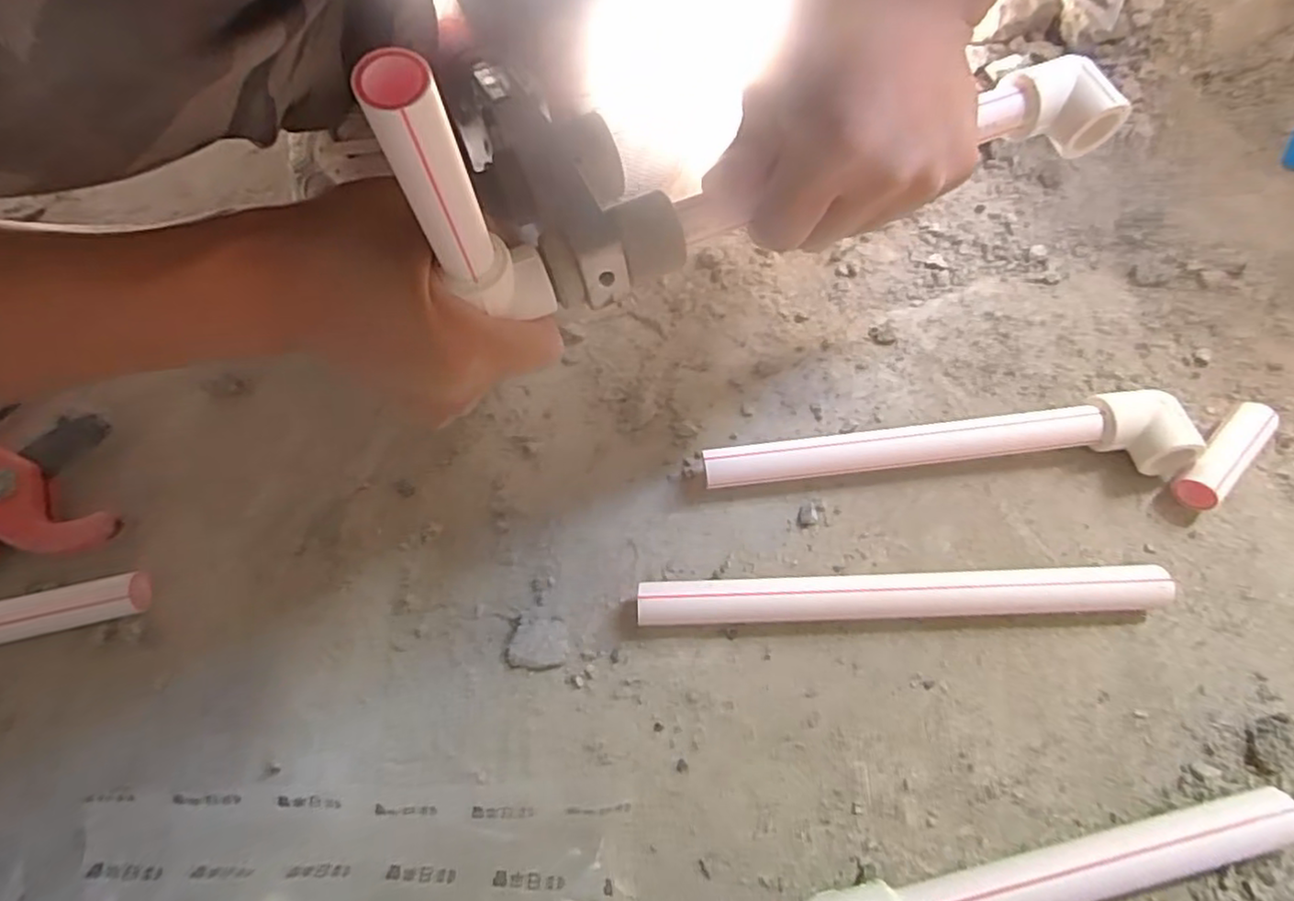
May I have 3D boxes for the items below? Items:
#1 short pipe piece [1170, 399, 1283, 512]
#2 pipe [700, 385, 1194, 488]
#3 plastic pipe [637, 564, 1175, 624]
[{"bbox_3d":[0.296,0.002,0.344,0.070,0.021,0.020,-37,67,-16],"label":"short pipe piece"},{"bbox_3d":[0.151,-0.001,0.348,0.239,0.031,0.036,-4,62,0],"label":"pipe"},{"bbox_3d":[0.122,0.068,0.322,0.248,0.017,0.022,-3,62,1],"label":"plastic pipe"}]

